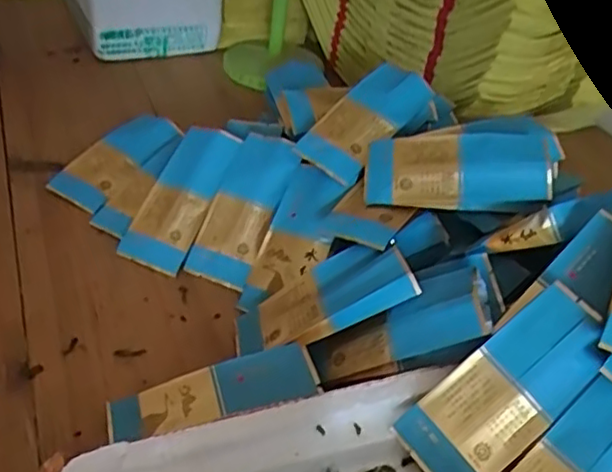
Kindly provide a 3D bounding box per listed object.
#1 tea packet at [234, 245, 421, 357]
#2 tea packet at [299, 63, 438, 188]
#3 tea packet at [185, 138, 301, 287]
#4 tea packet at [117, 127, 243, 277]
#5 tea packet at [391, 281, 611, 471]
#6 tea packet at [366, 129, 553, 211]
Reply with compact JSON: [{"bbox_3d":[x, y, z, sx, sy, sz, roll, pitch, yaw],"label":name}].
[{"bbox_3d":[0.010,0.042,0.433,0.128,0.017,0.062,-23,39,15],"label":"tea packet"},{"bbox_3d":[0.052,-0.095,0.513,0.054,0.021,0.125,39,68,17],"label":"tea packet"},{"bbox_3d":[-0.048,-0.024,0.509,0.052,0.009,0.129,18,72,14],"label":"tea packet"},{"bbox_3d":[-0.101,-0.033,0.518,0.056,0.009,0.128,20,71,15],"label":"tea packet"},{"bbox_3d":[0.113,0.086,0.353,0.127,0.007,0.053,-41,69,-4],"label":"tea packet"},{"bbox_3d":[0.109,-0.049,0.458,0.126,0.011,0.063,-1,66,15],"label":"tea packet"}]

